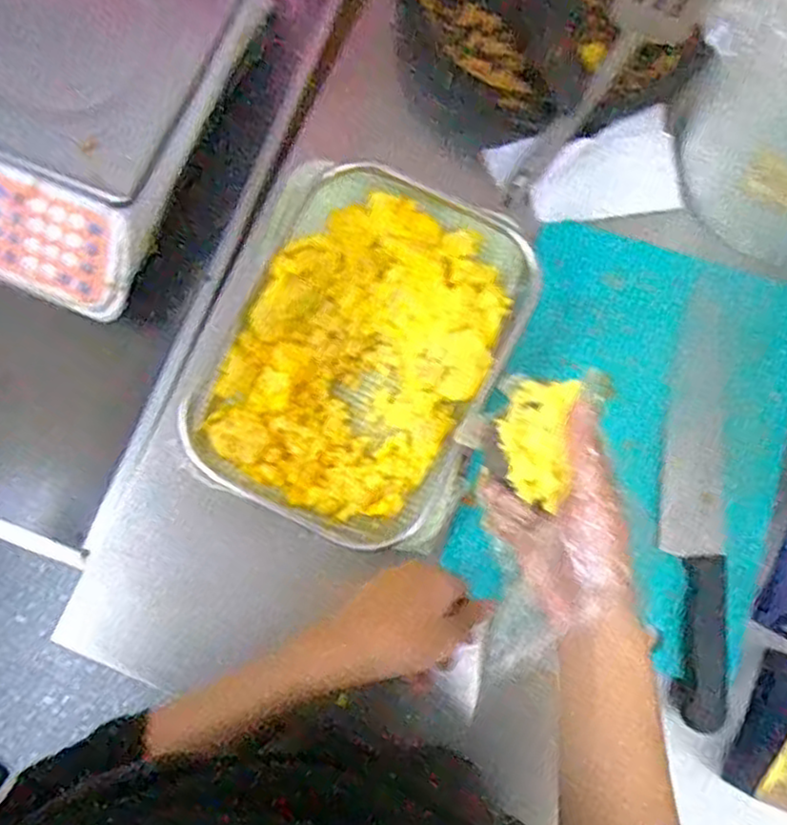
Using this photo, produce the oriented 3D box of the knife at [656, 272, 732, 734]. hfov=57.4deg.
[{"bbox_3d":[0.251,0.062,0.602,0.053,0.025,0.370,6,79,2],"label":"knife"}]

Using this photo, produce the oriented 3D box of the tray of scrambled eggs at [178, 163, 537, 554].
[{"bbox_3d":[-0.022,-0.050,0.613,0.211,0.067,0.303,32,80,6],"label":"tray of scrambled eggs"}]

